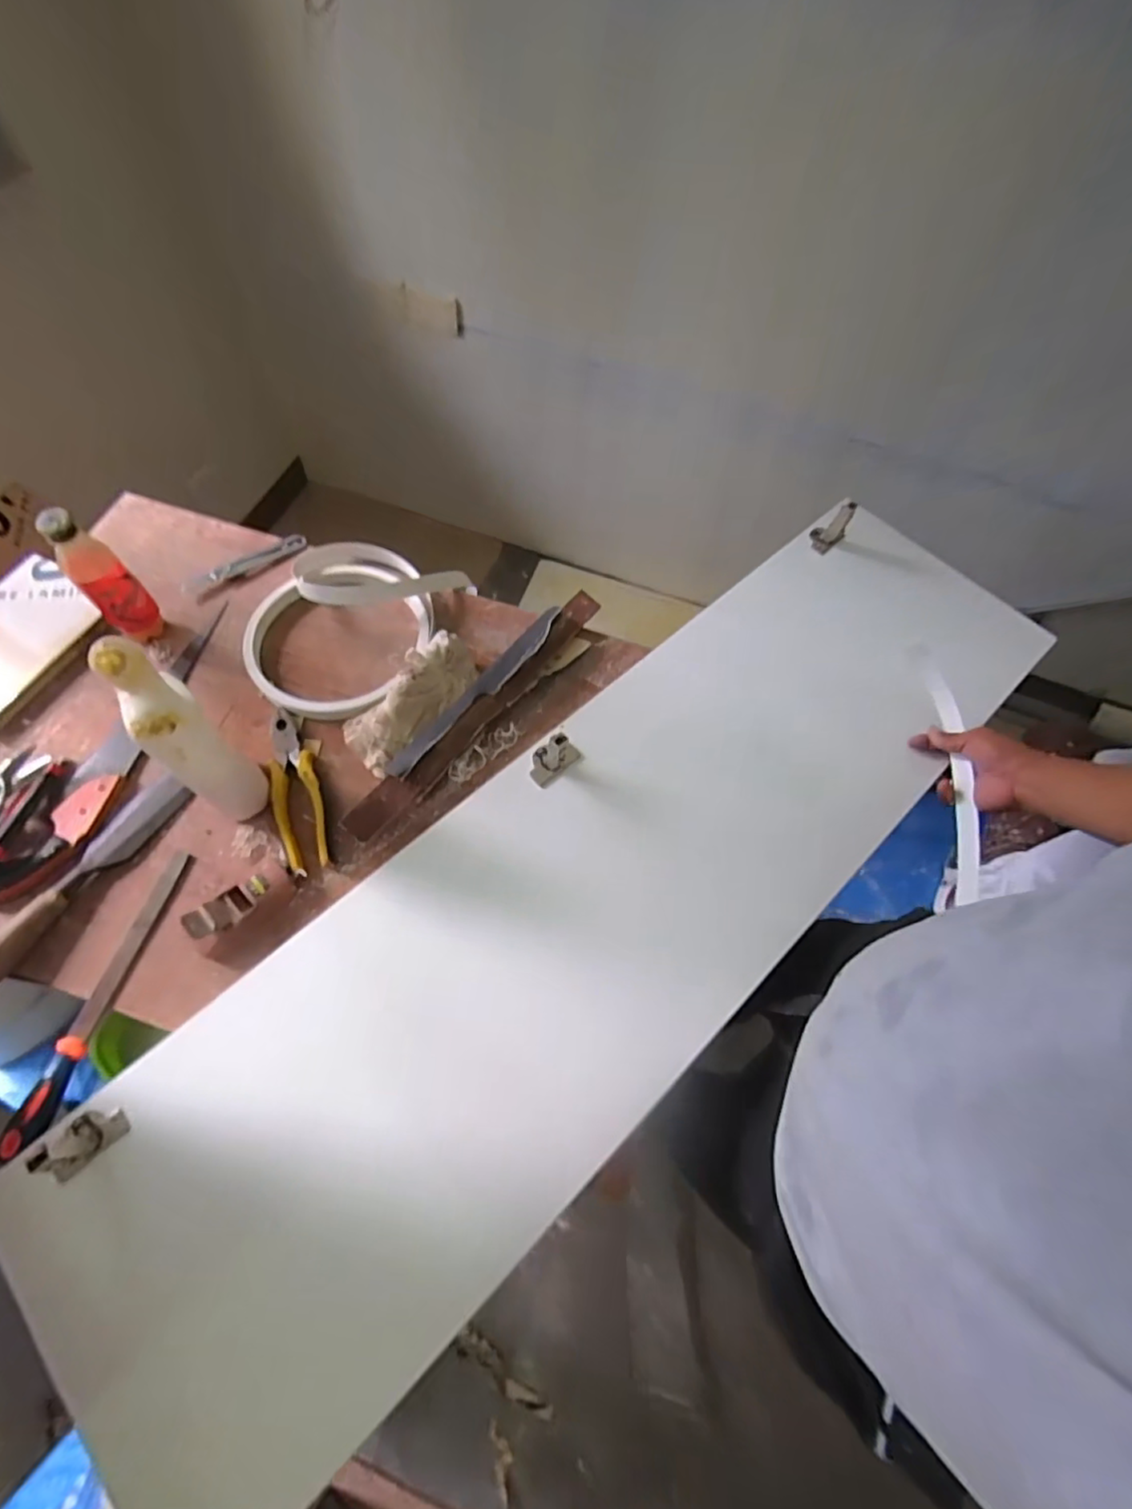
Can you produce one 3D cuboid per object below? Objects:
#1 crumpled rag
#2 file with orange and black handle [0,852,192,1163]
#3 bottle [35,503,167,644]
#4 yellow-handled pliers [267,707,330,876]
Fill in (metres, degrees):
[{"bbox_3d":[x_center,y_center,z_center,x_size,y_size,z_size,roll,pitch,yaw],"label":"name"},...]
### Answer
[{"bbox_3d":[-0.184,-0.071,0.757,0.078,0.047,0.192,38,68,14],"label":"crumpled rag"},{"bbox_3d":[-0.460,0.235,0.622,0.029,0.024,0.290,15,64,4],"label":"file with orange and black handle"},{"bbox_3d":[-0.535,-0.203,0.724,0.053,0.177,0.059,-41,73,-20],"label":"bottle"},{"bbox_3d":[-0.310,0.036,0.714,0.052,0.017,0.212,-13,65,-10],"label":"yellow-handled pliers"}]

